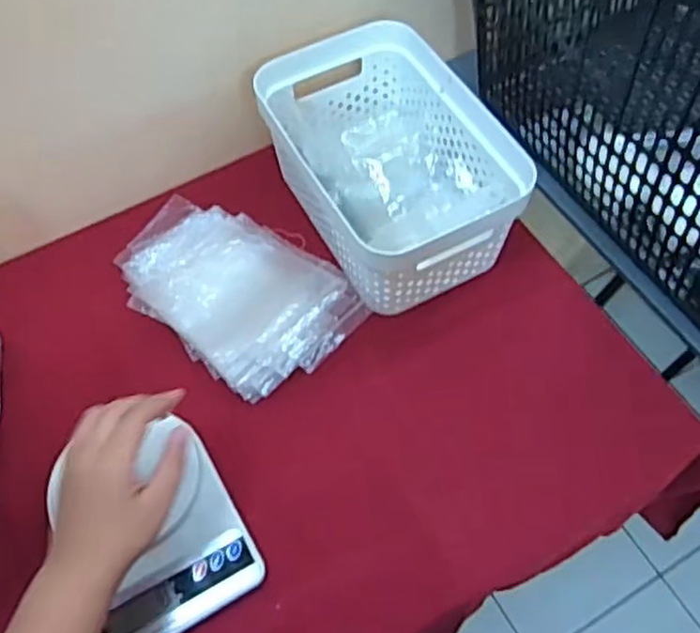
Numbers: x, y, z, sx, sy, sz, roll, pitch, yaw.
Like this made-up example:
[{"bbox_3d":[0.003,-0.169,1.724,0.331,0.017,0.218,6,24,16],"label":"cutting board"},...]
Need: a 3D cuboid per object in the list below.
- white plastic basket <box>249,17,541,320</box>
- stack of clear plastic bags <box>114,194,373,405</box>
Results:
[{"bbox_3d":[0.032,-0.151,0.676,0.175,0.105,0.258,-26,64,-13],"label":"white plastic basket"},{"bbox_3d":[-0.115,-0.031,0.665,0.252,0.043,0.145,36,67,19],"label":"stack of clear plastic bags"}]

